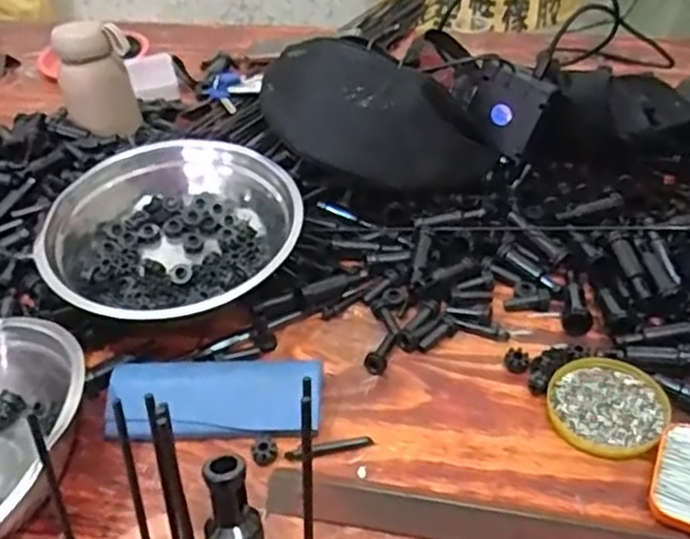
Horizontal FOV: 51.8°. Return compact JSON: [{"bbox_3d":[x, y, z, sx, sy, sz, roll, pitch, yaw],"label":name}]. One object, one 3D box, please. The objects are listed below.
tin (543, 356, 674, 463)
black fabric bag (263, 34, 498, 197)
[{"bbox_3d":[0.193,0.100,0.523,0.082,0.009,0.080,-3,41,2],"label":"tin"},{"bbox_3d":[0.029,-0.145,0.681,0.239,0.096,0.101,25,50,5],"label":"black fabric bag"}]

